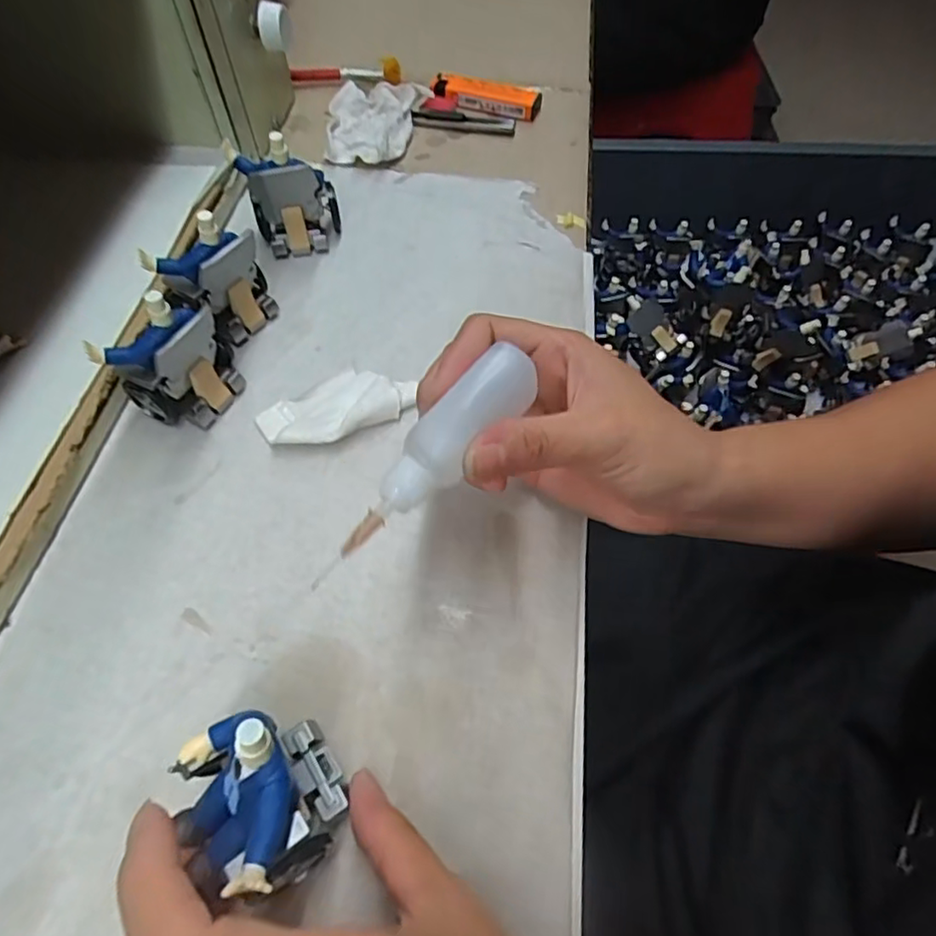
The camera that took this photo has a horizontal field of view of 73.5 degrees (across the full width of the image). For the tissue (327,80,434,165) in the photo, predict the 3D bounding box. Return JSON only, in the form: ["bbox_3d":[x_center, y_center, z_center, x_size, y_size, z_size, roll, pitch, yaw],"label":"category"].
[{"bbox_3d":[-0.062,-0.237,0.430,0.064,0.021,0.070,1,57,1],"label":"tissue"}]

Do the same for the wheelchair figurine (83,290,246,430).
[{"bbox_3d":[-0.134,-0.048,0.283,0.051,0.063,0.037,-29,61,-17],"label":"wheelchair figurine"}]

